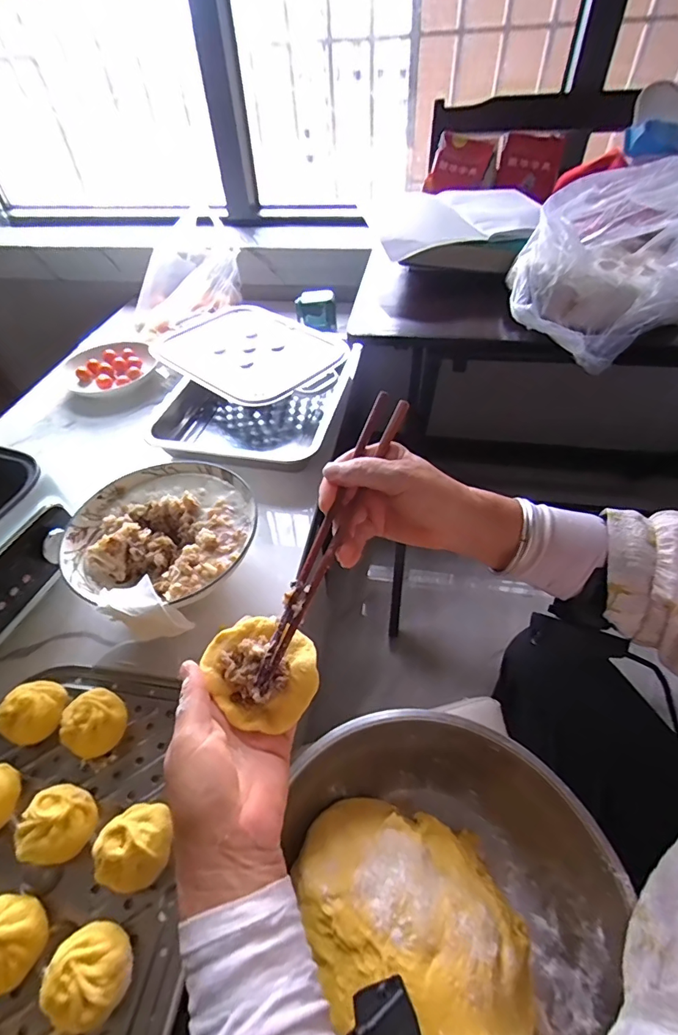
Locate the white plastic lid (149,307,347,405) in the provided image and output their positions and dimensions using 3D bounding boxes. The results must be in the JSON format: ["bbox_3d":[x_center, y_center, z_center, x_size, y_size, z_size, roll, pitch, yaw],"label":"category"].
[{"bbox_3d":[-0.163,-0.298,0.802,0.321,0.022,0.239,28,55,25],"label":"white plastic lid"}]

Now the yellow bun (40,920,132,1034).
[{"bbox_3d":[-0.160,0.297,0.298,0.043,0.045,0.047,-1,48,2],"label":"yellow bun"}]

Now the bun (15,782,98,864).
[{"bbox_3d":[-0.215,0.236,0.353,0.042,0.041,0.049,-3,48,0],"label":"bun"}]

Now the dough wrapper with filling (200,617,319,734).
[{"bbox_3d":[-0.055,0.112,0.331,0.074,0.030,0.072,-1,48,2],"label":"dough wrapper with filling"}]

